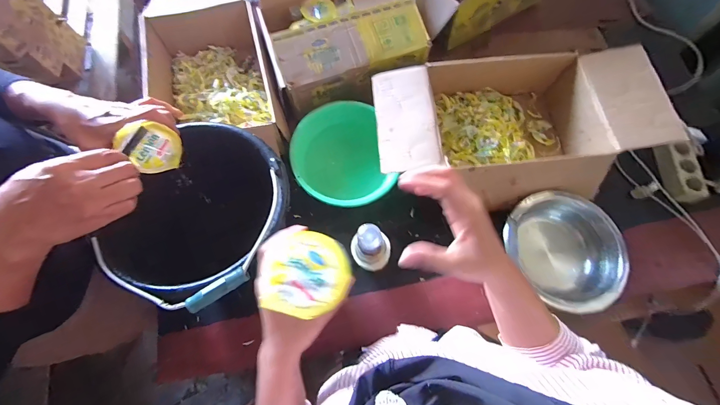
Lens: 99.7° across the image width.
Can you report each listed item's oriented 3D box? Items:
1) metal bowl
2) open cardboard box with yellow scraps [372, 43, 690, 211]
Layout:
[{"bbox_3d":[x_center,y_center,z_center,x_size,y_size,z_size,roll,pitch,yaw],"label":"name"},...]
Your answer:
[{"bbox_3d":[0.401,0.091,0.607,0.203,0.071,0.228,-39,77,-12],"label":"metal bowl"},{"bbox_3d":[0.312,-0.151,0.644,0.544,0.153,0.295,-7,72,-3],"label":"open cardboard box with yellow scraps"}]

